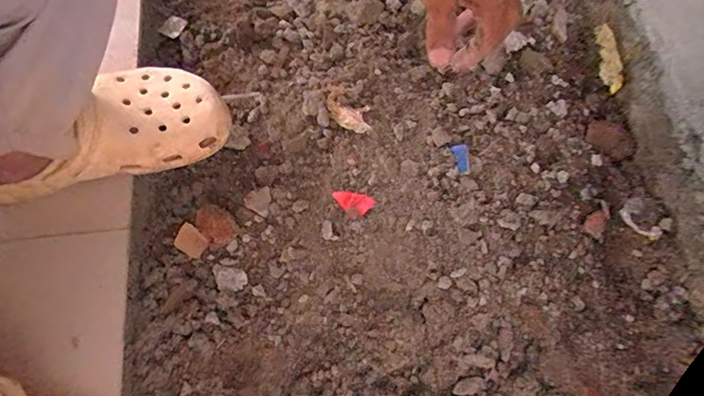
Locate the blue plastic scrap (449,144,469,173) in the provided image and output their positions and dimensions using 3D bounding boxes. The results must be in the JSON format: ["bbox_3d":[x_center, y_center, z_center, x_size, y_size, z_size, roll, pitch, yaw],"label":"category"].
[{"bbox_3d":[0.118,-0.044,0.498,0.020,0.004,0.037,1,70,1],"label":"blue plastic scrap"}]

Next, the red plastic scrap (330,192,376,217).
[{"bbox_3d":[0.000,0.004,0.487,0.045,0.007,0.021,20,71,8],"label":"red plastic scrap"}]

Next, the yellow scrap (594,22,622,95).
[{"bbox_3d":[0.301,-0.166,0.536,0.013,0.029,0.082,-7,82,-4],"label":"yellow scrap"}]

